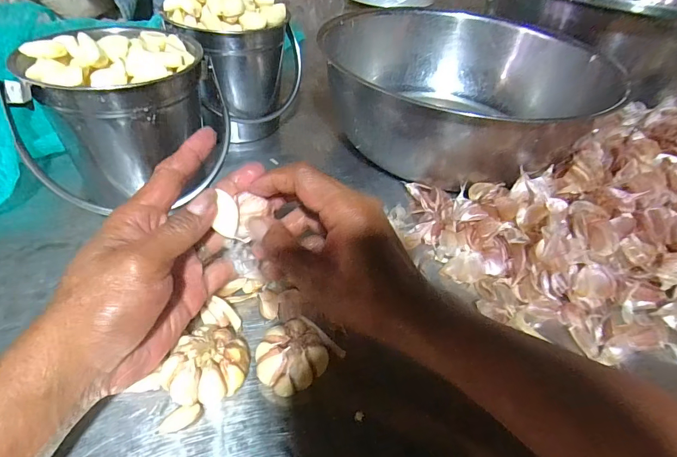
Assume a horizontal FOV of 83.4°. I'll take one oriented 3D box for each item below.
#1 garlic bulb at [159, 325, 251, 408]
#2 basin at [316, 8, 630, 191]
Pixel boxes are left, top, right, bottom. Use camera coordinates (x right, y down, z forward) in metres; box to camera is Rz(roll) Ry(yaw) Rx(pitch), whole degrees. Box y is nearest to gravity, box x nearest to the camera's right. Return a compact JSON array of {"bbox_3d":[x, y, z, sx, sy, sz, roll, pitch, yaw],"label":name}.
[{"bbox_3d":[-0.082,0.089,0.244,0.040,0.037,0.050,17,44,11],"label":"garlic bulb"},{"bbox_3d":[0.147,-0.174,0.482,0.301,0.104,0.301,4,43,-3],"label":"basin"}]

